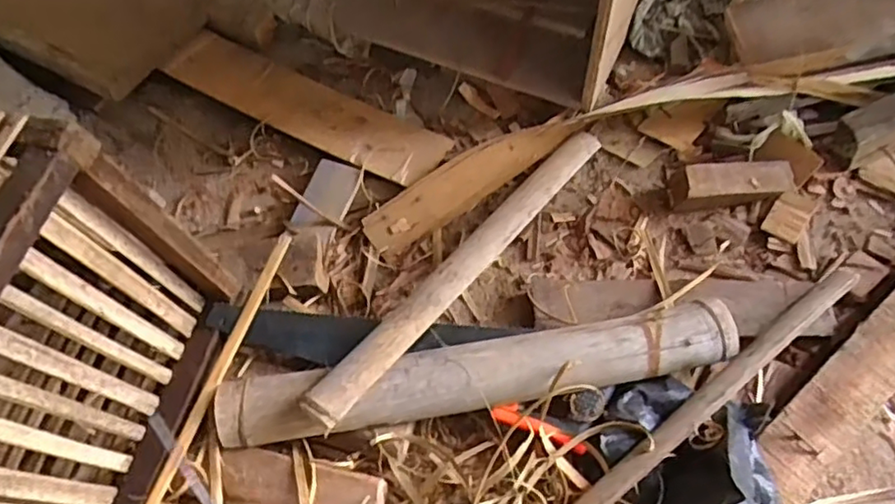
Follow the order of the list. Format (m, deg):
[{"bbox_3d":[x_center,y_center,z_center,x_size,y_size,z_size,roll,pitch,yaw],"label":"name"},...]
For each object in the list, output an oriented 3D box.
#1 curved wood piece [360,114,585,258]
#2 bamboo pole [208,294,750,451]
[{"bbox_3d":[0.034,-0.099,0.804,0.303,0.008,0.065,-34,66,-13],"label":"curved wood piece"},{"bbox_3d":[0.033,0.124,0.654,0.513,0.055,0.066,-10,63,-2],"label":"bamboo pole"}]

